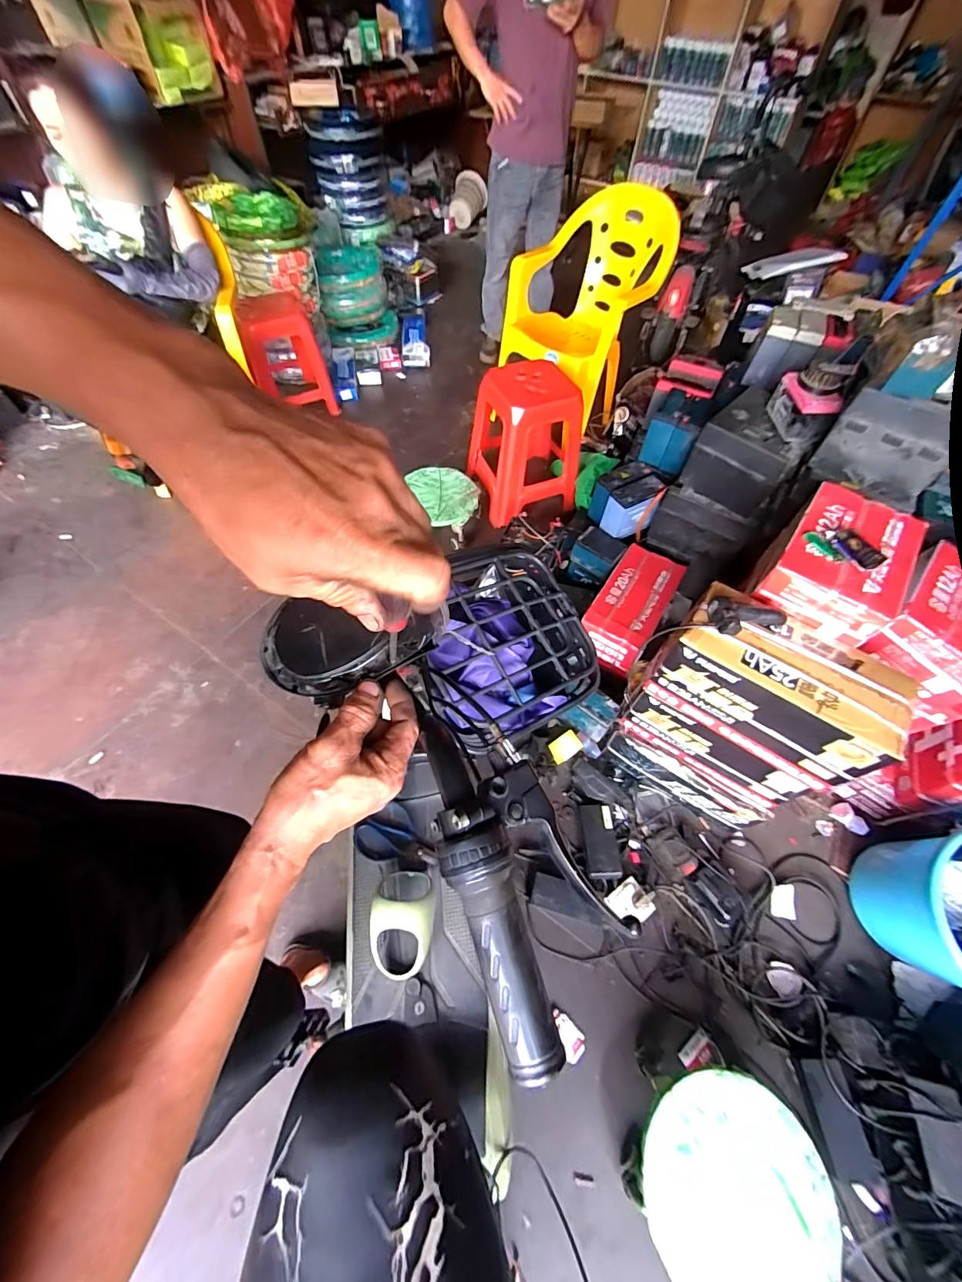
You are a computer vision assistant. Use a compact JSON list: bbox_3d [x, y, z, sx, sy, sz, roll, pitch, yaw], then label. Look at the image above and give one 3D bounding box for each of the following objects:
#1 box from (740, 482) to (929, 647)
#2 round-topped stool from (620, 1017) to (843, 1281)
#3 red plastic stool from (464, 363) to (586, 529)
[{"bbox_3d":[0.715,-0.159,0.890,0.217,0.123,0.320,35,64,19],"label":"box"},{"bbox_3d":[0.401,0.914,0.796,0.296,0.178,0.322,1,58,-1],"label":"round-topped stool"},{"bbox_3d":[0.156,-0.760,1.698,0.350,0.410,0.367,-16,60,-11],"label":"red plastic stool"}]

